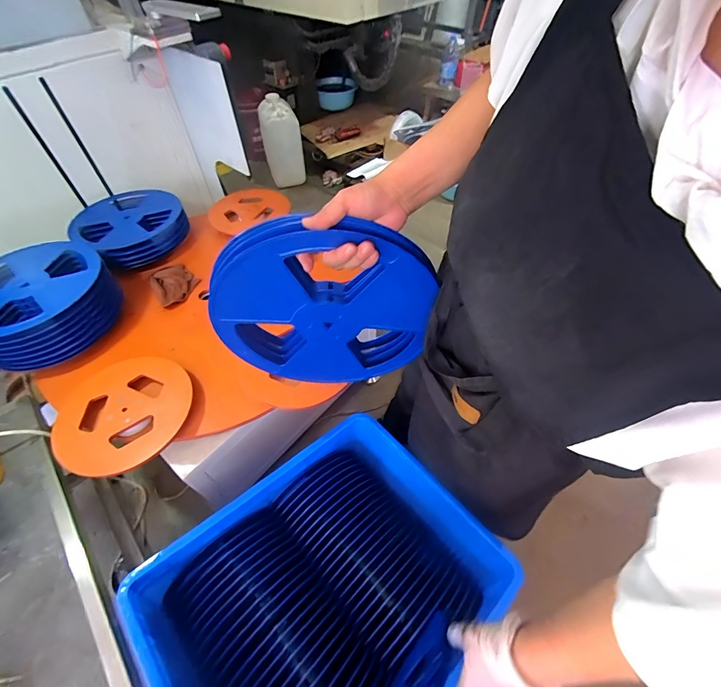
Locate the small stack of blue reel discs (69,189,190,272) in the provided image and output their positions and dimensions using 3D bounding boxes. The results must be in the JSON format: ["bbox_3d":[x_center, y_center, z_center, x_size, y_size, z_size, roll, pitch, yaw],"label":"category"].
[{"bbox_3d":[-0.728,-0.377,1.123,0.333,0.071,0.304,32,58,23],"label":"small stack of blue reel discs"}]

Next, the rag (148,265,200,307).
[{"bbox_3d":[-0.537,-0.174,1.026,0.117,0.022,0.155,-30,57,-22],"label":"rag"}]

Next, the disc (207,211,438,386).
[{"bbox_3d":[-0.054,-0.041,0.521,0.295,0.308,0.036,-3,53,-1],"label":"disc"}]

